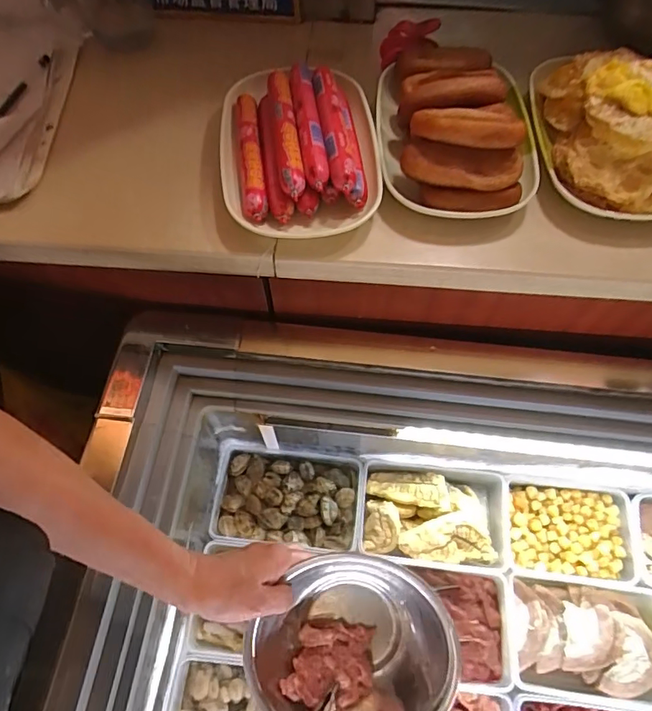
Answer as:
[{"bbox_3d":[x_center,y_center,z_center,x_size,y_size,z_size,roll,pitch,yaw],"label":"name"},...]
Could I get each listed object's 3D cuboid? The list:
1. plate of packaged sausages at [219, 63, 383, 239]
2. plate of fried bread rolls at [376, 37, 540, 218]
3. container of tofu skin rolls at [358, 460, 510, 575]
[{"bbox_3d":[-0.025,-0.196,0.447,0.143,0.057,0.205,-2,62,-1],"label":"plate of packaged sausages"},{"bbox_3d":[0.122,-0.216,0.445,0.144,0.070,0.198,4,62,2],"label":"plate of fried bread rolls"},{"bbox_3d":[0.144,0.211,0.631,0.192,0.064,0.127,5,62,3],"label":"container of tofu skin rolls"}]

